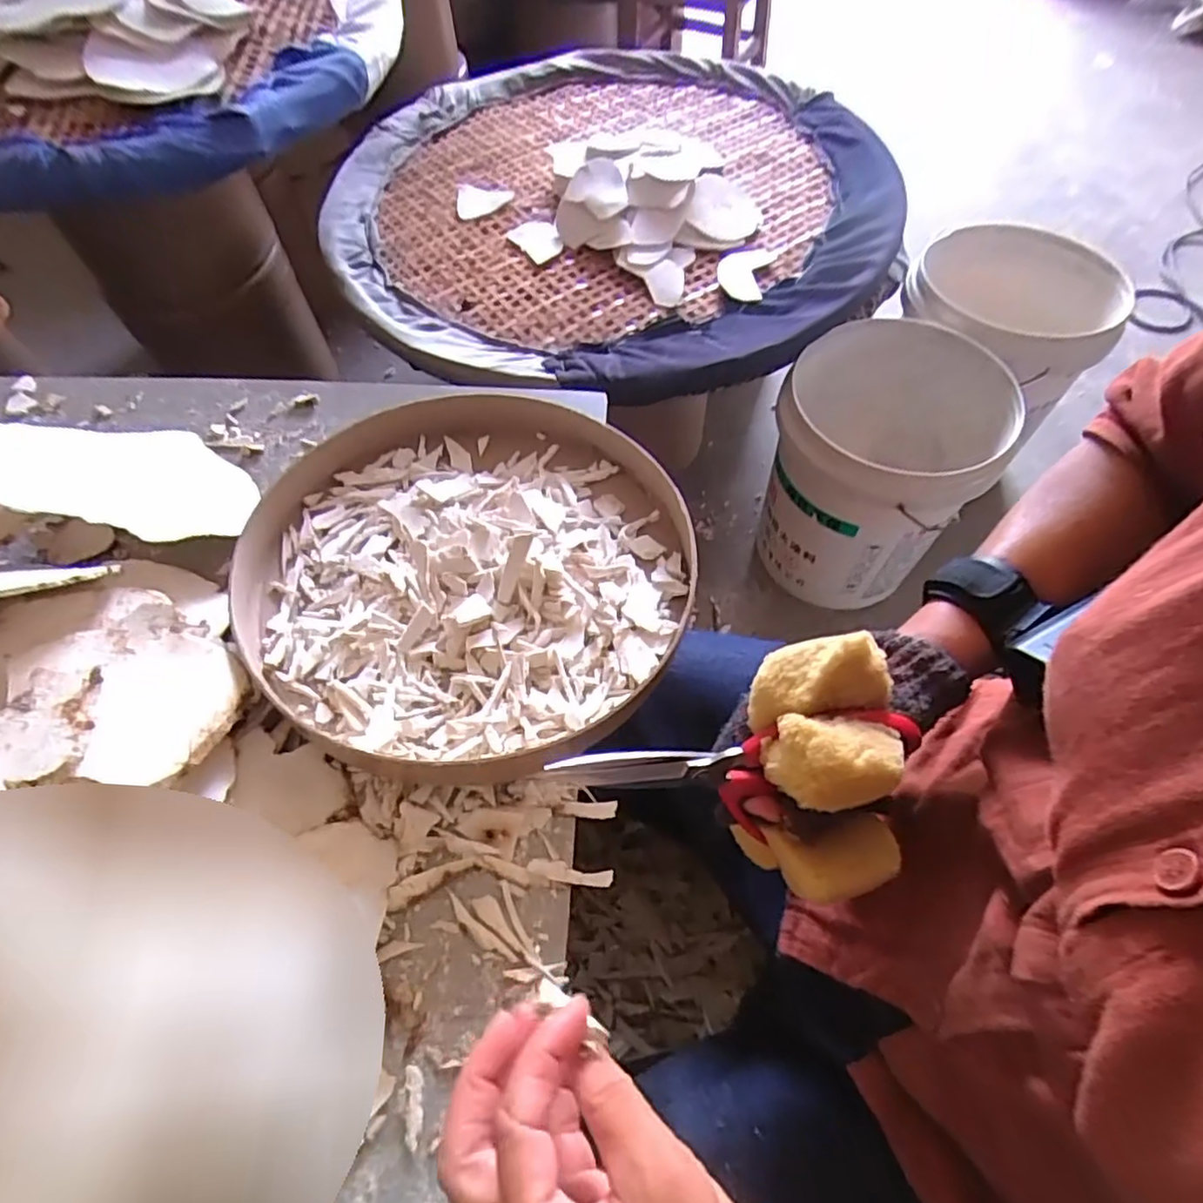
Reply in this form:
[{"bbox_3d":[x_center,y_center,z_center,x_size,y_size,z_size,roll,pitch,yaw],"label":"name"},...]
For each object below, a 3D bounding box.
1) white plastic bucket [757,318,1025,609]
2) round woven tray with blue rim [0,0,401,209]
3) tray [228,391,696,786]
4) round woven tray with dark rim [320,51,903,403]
[{"bbox_3d":[0.384,-0.182,0.953,0.275,0.335,0.264,-1,60,1],"label":"white plastic bucket"},{"bbox_3d":[-0.748,-0.794,0.897,0.885,0.092,0.767,21,63,14],"label":"round woven tray with blue rim"},{"bbox_3d":[-0.095,-0.029,0.463,0.302,0.040,0.297,-1,60,1],"label":"tray"},{"bbox_3d":[-0.002,-0.614,0.983,0.820,0.102,0.756,-10,60,-4],"label":"round woven tray with dark rim"}]

